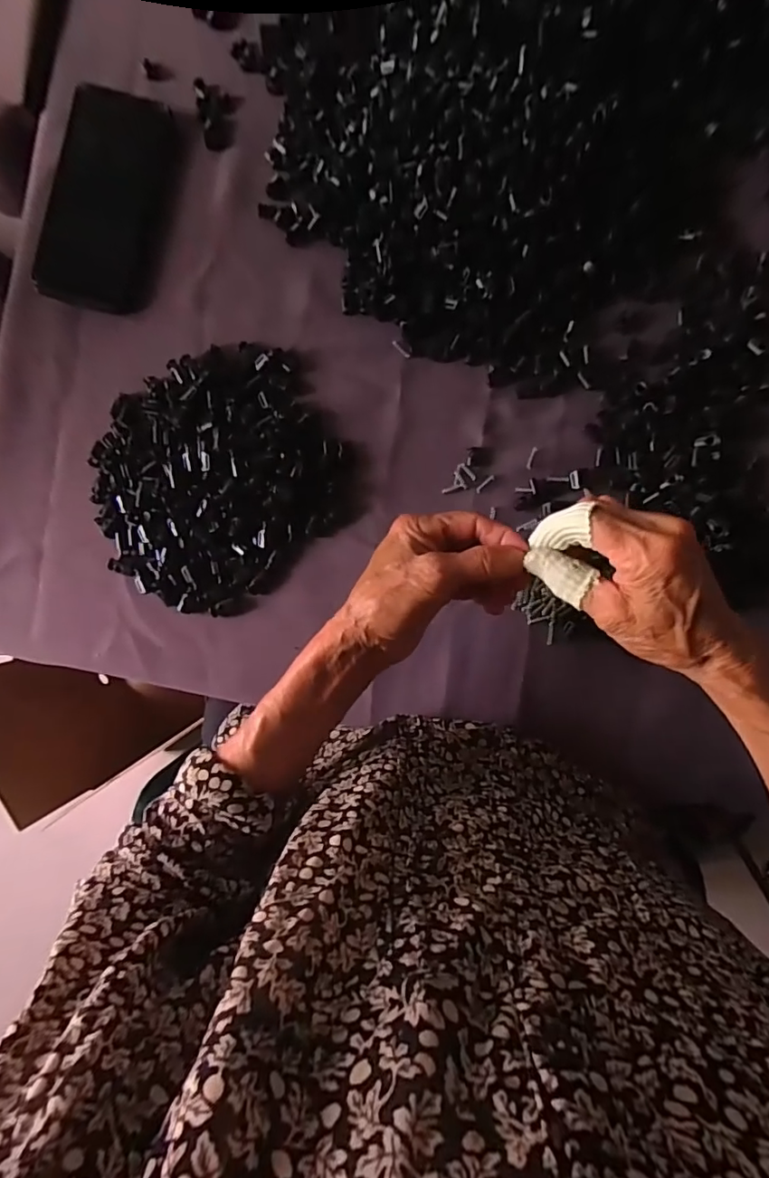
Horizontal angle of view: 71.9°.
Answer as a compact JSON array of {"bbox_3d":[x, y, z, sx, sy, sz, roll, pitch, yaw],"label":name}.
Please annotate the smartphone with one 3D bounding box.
[{"bbox_3d":[-0.215,-0.301,0.413,0.085,0.013,0.163,12,92,4],"label":"smartphone"}]

